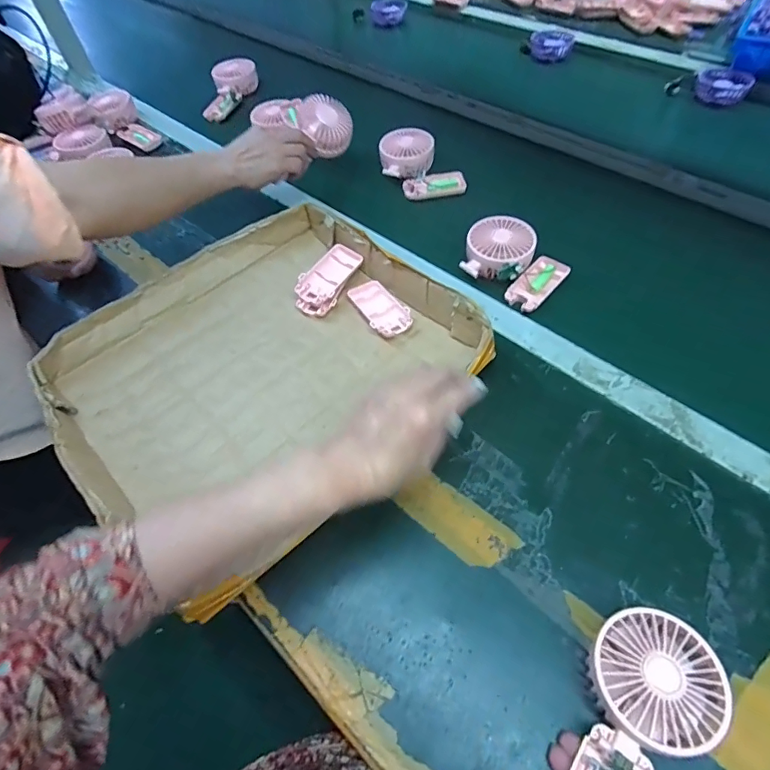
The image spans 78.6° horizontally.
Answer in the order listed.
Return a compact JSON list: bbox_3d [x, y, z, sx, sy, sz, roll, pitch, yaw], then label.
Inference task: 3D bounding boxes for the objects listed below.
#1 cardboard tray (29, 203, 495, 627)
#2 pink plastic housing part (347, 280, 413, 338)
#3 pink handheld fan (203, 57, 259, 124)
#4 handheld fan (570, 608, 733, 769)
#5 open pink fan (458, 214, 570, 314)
[{"bbox_3d":[-0.137,-0.024,0.523,0.403,0.070,0.379,-38,62,-23],"label":"cardboard tray"},{"bbox_3d":[-0.007,-0.094,0.586,0.048,0.012,0.093,-31,59,-20],"label":"pink plastic housing part"},{"bbox_3d":[-0.326,-0.607,0.974,0.087,0.031,0.171,10,69,12],"label":"pink handheld fan"},{"bbox_3d":[0.164,0.244,0.318,0.082,0.028,0.182,30,70,24],"label":"handheld fan"},{"bbox_3d":[0.163,-0.163,0.611,0.132,0.044,0.097,35,64,24],"label":"open pink fan"}]

